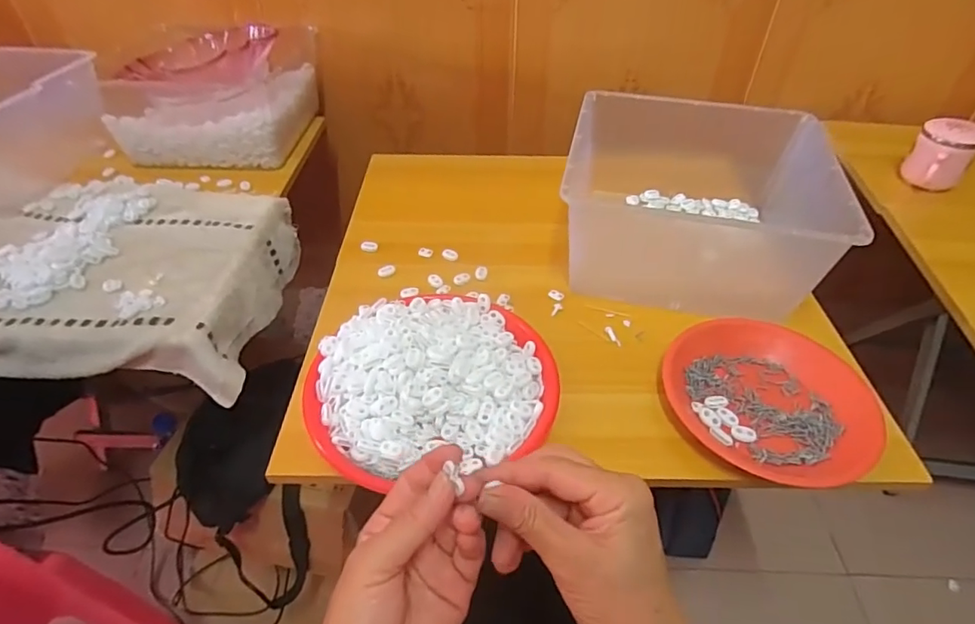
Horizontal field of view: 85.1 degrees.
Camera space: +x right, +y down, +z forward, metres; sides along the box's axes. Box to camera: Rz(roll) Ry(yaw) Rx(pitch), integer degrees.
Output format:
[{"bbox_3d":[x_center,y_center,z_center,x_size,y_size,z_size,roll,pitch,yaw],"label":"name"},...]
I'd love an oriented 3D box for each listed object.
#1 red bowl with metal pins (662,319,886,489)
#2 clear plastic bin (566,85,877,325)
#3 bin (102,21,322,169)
[{"bbox_3d":[0.285,0.084,0.525,0.193,0.042,0.180,0,45,0],"label":"red bowl with metal pins"},{"bbox_3d":[0.255,-0.142,0.674,0.294,0.143,0.284,10,46,11],"label":"clear plastic bin"},{"bbox_3d":[-0.434,-0.353,0.860,0.274,0.131,0.238,-1,45,-1],"label":"bin"}]

